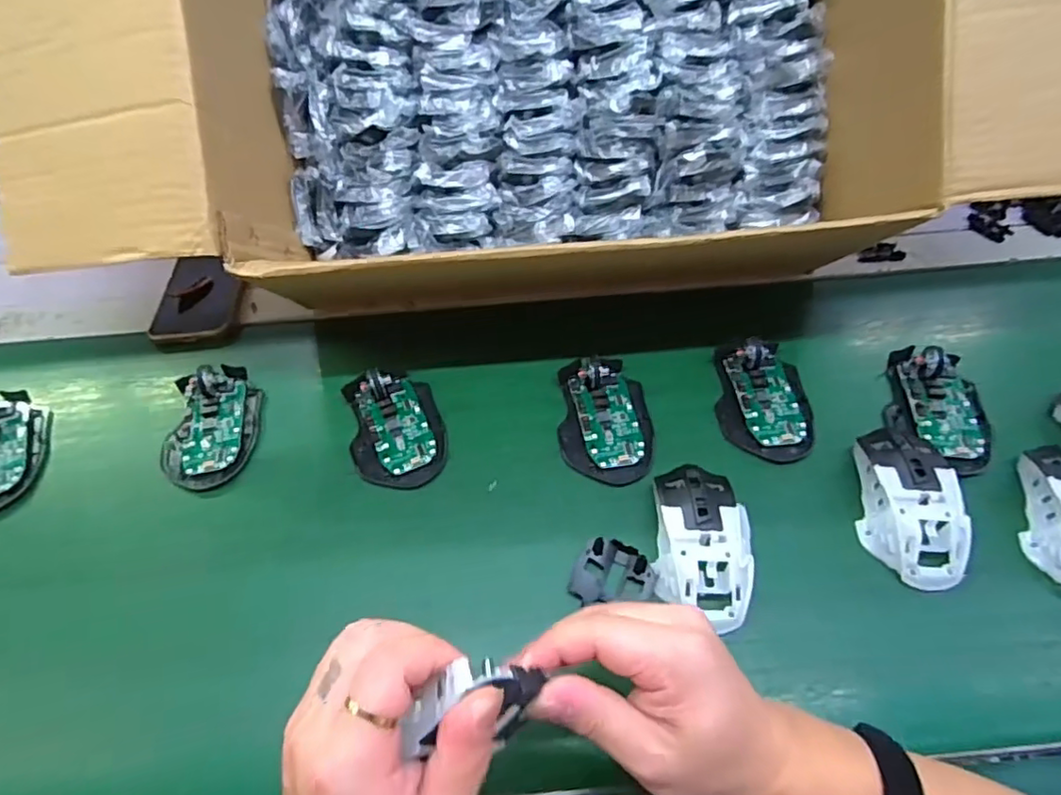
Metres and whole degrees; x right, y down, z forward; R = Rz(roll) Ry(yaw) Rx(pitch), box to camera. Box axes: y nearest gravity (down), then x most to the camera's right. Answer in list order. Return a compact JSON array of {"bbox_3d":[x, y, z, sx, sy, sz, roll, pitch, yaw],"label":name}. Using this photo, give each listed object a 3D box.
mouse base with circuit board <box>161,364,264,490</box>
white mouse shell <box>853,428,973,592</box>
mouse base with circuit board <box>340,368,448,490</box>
[{"bbox_3d":[-0.263,0.018,0.496,0.071,0.030,0.111,-5,51,-1],"label":"mouse base with circuit board"},{"bbox_3d":[0.265,0.073,0.426,0.060,0.041,0.114,-1,51,2],"label":"white mouse shell"},{"bbox_3d":[-0.109,0.022,0.486,0.071,0.030,0.100,-15,52,-8],"label":"mouse base with circuit board"}]

